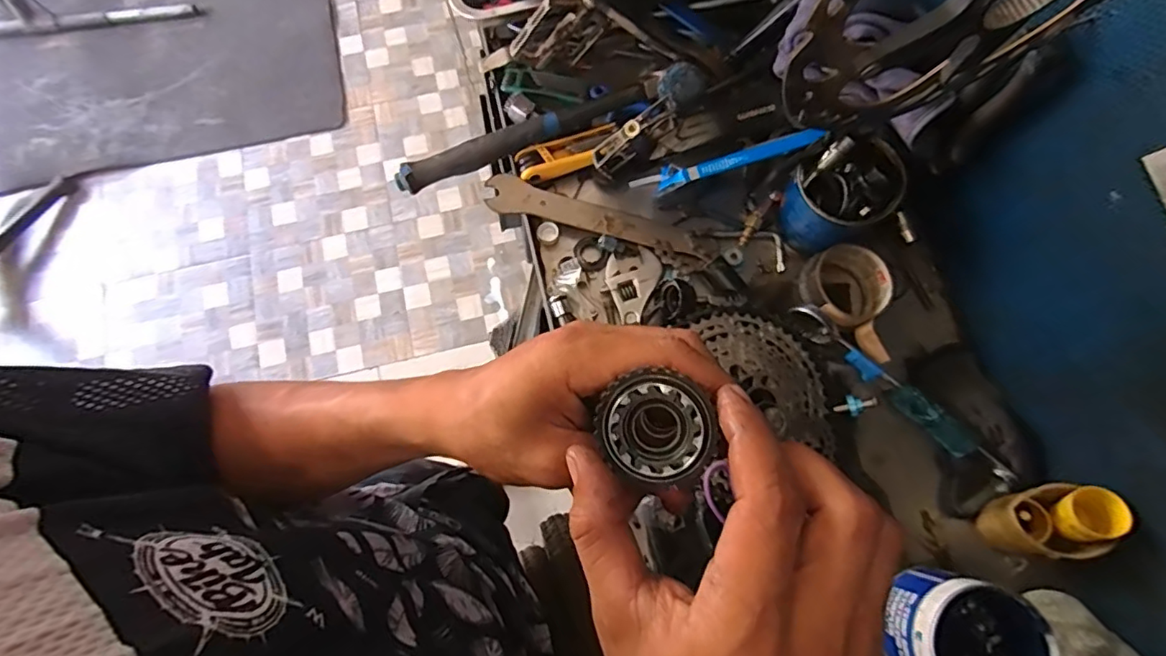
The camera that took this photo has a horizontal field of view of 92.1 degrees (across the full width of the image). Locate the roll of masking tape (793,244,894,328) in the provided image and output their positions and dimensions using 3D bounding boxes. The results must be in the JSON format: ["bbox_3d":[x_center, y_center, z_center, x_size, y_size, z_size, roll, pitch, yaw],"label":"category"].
[{"bbox_3d":[0.275,-0.042,0.598,0.089,0.053,0.083,0,75,0],"label":"roll of masking tape"}]

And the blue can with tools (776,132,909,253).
[{"bbox_3d":[0.269,-0.136,0.593,0.094,0.100,0.088,0,75,0],"label":"blue can with tools"}]

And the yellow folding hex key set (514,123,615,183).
[{"bbox_3d":[-0.018,-0.197,0.638,0.113,0.018,0.039,-20,76,-5],"label":"yellow folding hex key set"}]

